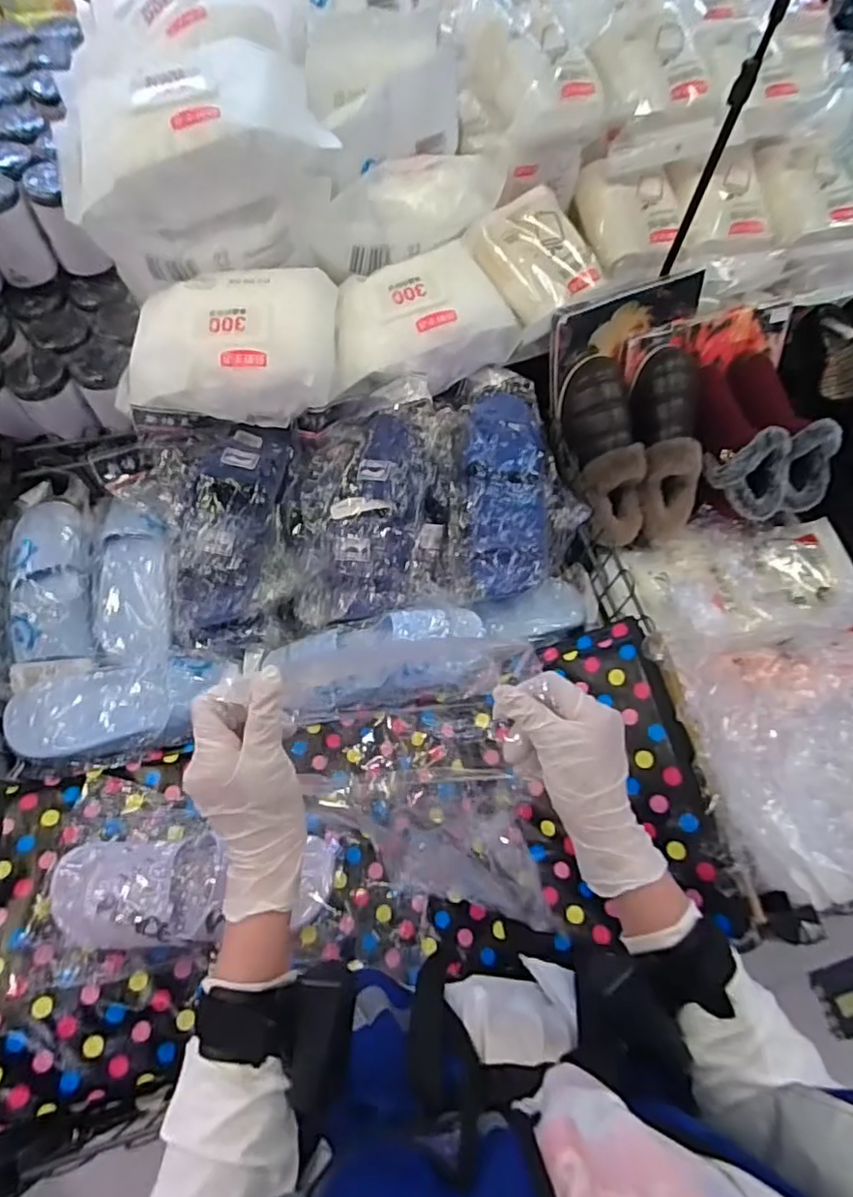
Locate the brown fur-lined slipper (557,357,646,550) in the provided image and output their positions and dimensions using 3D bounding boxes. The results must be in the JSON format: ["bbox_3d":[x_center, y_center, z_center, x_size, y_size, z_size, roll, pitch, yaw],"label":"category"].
[{"bbox_3d":[0.277,-0.223,0.926,0.110,0.063,0.278,-12,90,-9],"label":"brown fur-lined slipper"}]

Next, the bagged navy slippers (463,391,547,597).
[{"bbox_3d":[0.111,-0.155,0.859,0.109,0.064,0.296,0,65,-3],"label":"bagged navy slippers"}]

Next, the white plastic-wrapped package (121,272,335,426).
[{"bbox_3d":[-0.269,-0.345,0.843,0.292,0.085,0.188,-7,65,-6],"label":"white plastic-wrapped package"}]

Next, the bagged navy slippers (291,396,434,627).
[{"bbox_3d":[-0.096,-0.121,0.854,0.186,0.107,0.305,3,65,-2],"label":"bagged navy slippers"}]

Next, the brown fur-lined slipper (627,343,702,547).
[{"bbox_3d":[0.377,-0.233,0.943,0.108,0.067,0.286,-7,98,-6],"label":"brown fur-lined slipper"}]

